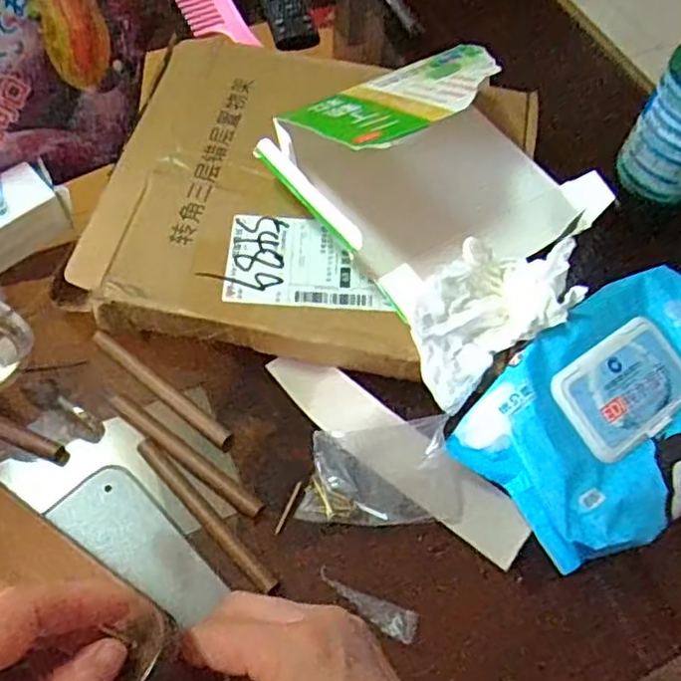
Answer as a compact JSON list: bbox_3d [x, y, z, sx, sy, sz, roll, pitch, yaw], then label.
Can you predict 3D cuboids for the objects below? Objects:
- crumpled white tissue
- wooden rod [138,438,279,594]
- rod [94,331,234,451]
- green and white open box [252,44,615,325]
[{"bbox_3d":[0.095,-0.022,0.427,0.104,0.059,0.073,-29,65,-18],"label":"crumpled white tissue"},{"bbox_3d":[-0.086,0.108,0.414,0.012,0.009,0.128,-39,68,-22],"label":"wooden rod"},{"bbox_3d":[-0.125,0.034,0.458,0.127,0.013,0.012,35,64,17],"label":"rod"},{"bbox_3d":[0.068,-0.140,0.468,0.206,0.097,0.178,-28,65,-17],"label":"green and white open box"}]

